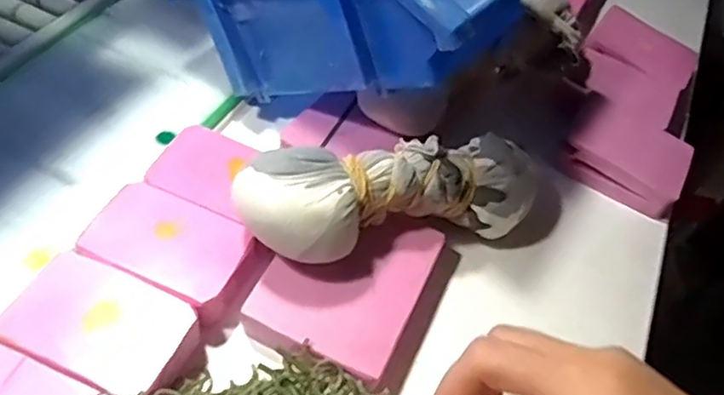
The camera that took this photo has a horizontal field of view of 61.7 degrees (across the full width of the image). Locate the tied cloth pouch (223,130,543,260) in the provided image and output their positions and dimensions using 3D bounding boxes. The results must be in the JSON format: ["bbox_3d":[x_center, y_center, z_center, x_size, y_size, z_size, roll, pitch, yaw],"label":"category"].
[{"bbox_3d":[0.018,-0.002,0.292,0.156,0.043,0.049,-11,55,-20],"label":"tied cloth pouch"}]

